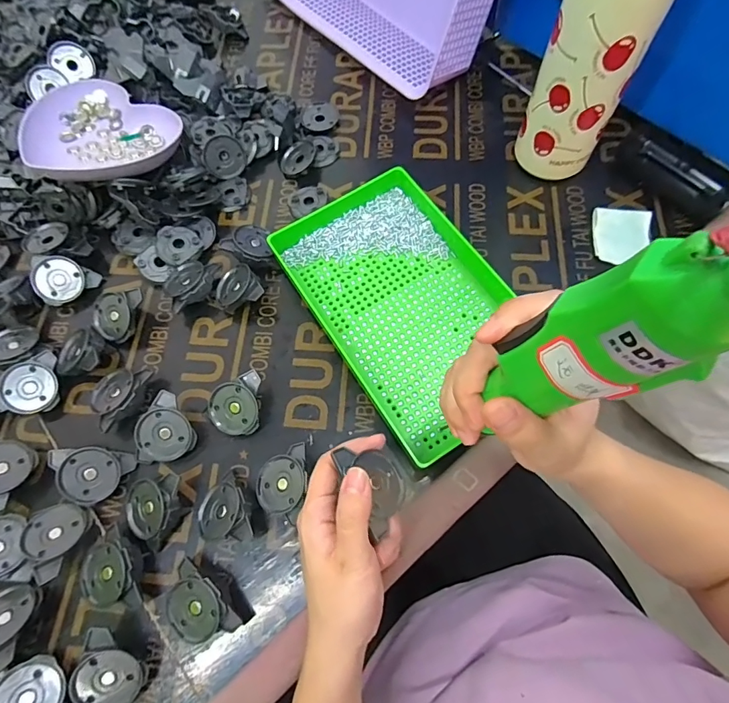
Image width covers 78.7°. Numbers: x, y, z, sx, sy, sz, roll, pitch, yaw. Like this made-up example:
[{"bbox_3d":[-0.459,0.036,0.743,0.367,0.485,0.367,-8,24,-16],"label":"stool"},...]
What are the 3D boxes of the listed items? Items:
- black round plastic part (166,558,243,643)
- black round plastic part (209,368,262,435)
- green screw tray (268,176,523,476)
[{"bbox_3d":[-0.116,0.182,0.317,0.057,0.018,0.041,31,92,20],"label":"black round plastic part"},{"bbox_3d":[-0.108,0.043,0.374,0.043,0.019,0.051,1,93,5],"label":"black round plastic part"},{"bbox_3d":[0.039,-0.049,0.404,0.160,0.035,0.252,-31,71,-10],"label":"green screw tray"}]

